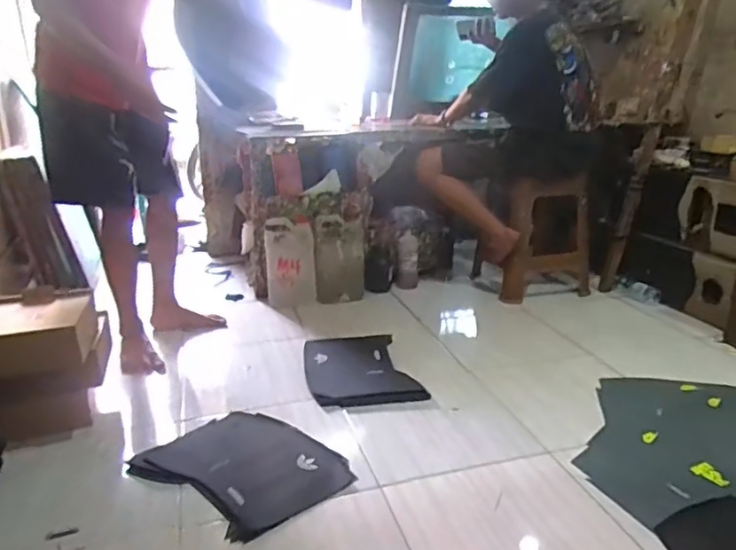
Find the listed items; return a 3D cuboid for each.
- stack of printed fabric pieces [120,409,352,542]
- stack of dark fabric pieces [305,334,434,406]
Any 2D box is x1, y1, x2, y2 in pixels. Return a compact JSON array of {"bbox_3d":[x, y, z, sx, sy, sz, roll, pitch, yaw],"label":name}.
[{"bbox_3d":[-0.271,0.414,1.305,0.430,0.021,0.321,13,22,37],"label":"stack of printed fabric pieces"},{"bbox_3d":[-0.030,0.266,1.701,0.301,0.046,0.388,-5,18,-13],"label":"stack of dark fabric pieces"}]

